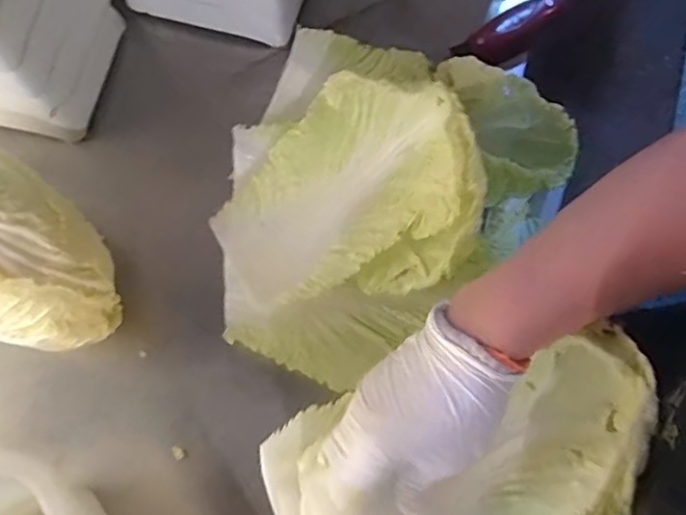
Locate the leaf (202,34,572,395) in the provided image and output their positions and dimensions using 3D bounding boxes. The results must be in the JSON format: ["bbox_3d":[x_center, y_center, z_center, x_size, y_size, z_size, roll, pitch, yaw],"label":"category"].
[{"bbox_3d":[0.012,-0.053,0.449,0.223,0.101,0.275,34,78,10],"label":"leaf"}]

